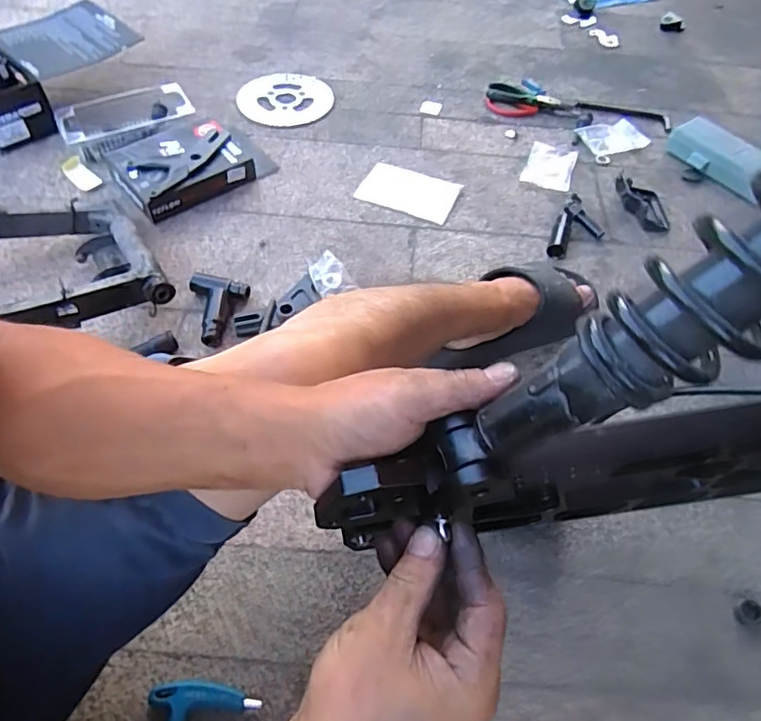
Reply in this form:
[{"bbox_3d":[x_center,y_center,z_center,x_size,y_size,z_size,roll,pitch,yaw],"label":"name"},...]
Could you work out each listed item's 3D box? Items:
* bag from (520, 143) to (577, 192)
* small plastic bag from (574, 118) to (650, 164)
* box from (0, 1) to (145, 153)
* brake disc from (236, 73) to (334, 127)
[{"bbox_3d":[0.285,-0.327,0.946,0.078,0.004,0.116,20,57,11],"label":"bag"},{"bbox_3d":[0.413,-0.392,0.997,0.117,0.008,0.090,-17,58,-14],"label":"small plastic bag"},{"bbox_3d":[-0.562,-0.484,0.942,0.188,0.106,0.290,32,60,18],"label":"box"},{"bbox_3d":[-0.173,-0.480,1.028,0.168,0.011,0.158,1,55,-2],"label":"brake disc"}]

